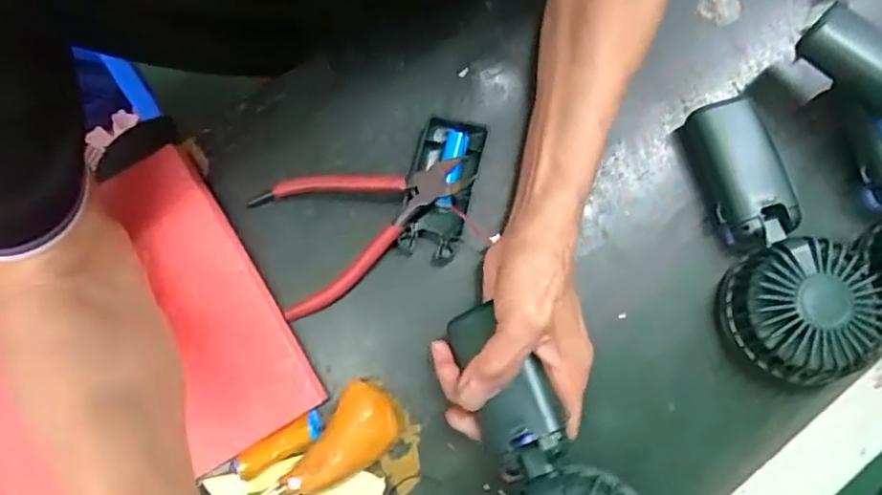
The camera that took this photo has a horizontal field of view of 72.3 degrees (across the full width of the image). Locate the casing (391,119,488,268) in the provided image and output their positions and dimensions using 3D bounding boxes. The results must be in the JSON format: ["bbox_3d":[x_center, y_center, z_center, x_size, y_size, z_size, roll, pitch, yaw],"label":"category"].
[{"bbox_3d":[-0.002,-0.039,0.405,0.045,0.018,0.094,13,80,2],"label":"casing"}]

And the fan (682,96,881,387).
[{"bbox_3d":[0.219,-0.010,0.385,0.083,0.046,0.183,-8,80,-2],"label":"fan"}]

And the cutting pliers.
[{"bbox_3d":[-0.050,-0.021,0.395,0.141,0.021,0.085,-24,81,-4],"label":"cutting pliers"}]

